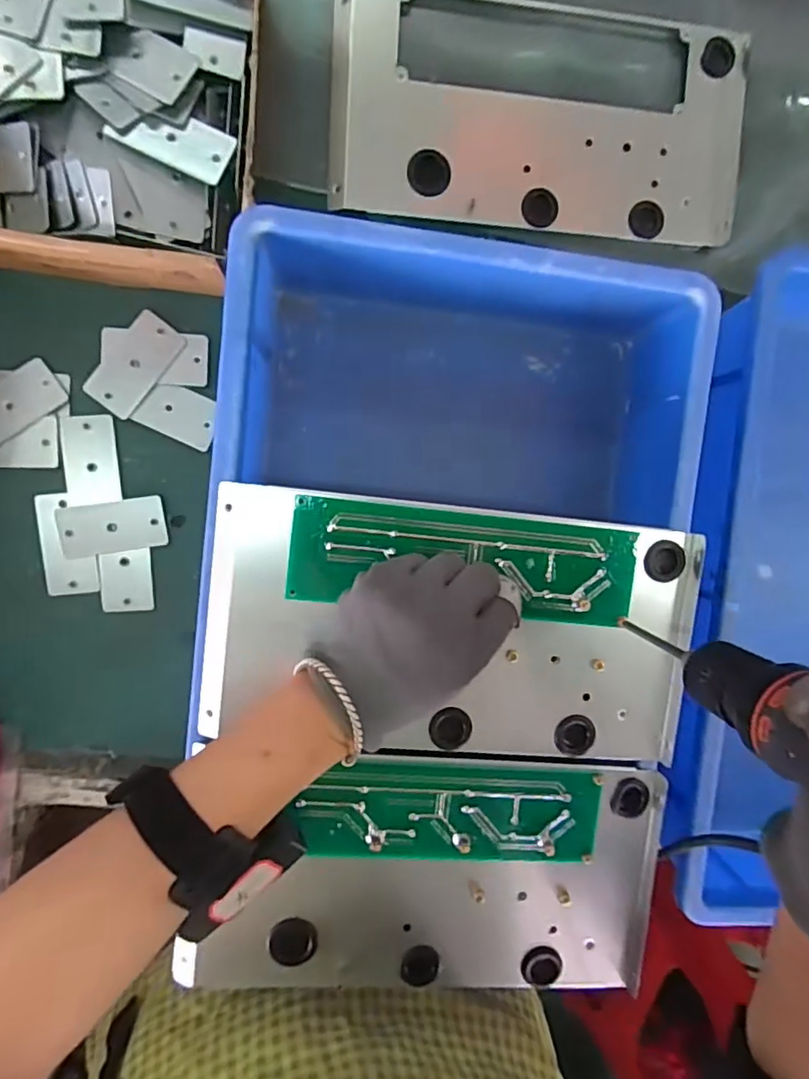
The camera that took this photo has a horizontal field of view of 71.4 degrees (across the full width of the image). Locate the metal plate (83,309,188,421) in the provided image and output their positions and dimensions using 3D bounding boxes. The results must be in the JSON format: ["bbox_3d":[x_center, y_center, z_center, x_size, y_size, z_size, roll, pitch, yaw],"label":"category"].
[{"bbox_3d":[-0.180,-0.118,0.378,0.035,0.004,0.069,38,90,-8],"label":"metal plate"}]

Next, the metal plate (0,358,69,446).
[{"bbox_3d":[-0.261,-0.089,0.373,0.067,0.004,0.036,-37,97,-6],"label":"metal plate"}]

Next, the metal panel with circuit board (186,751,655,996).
[{"bbox_3d":[0.019,0.205,0.342,0.269,0.015,0.145,6,94,-7],"label":"metal panel with circuit board"}]

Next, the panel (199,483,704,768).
[{"bbox_3d":[0.031,0.053,0.333,0.285,0.012,0.149,10,94,-8],"label":"panel"}]

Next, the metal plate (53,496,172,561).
[{"bbox_3d":[-0.200,-0.008,0.386,0.069,0.006,0.035,-8,96,-6],"label":"metal plate"}]

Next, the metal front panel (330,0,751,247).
[{"bbox_3d":[0.095,-0.297,0.390,0.284,0.022,0.155,2,95,-7],"label":"metal front panel"}]

